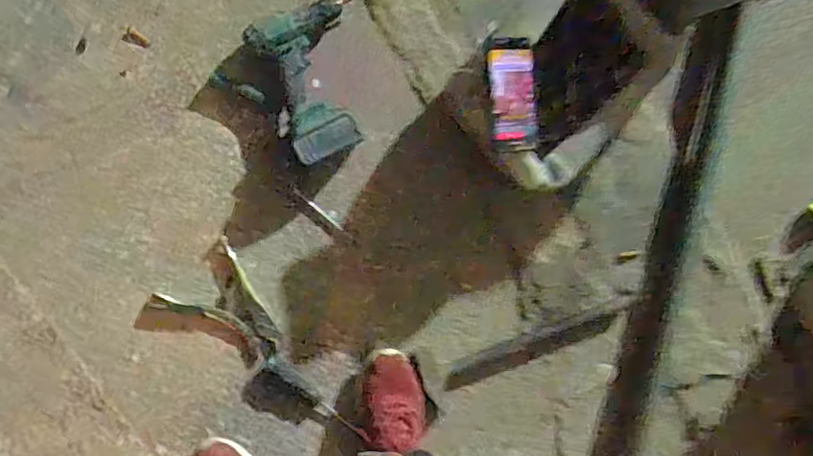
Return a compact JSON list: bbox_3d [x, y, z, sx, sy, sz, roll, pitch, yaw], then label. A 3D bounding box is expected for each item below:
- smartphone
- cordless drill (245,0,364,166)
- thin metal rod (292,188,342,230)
[{"bbox_3d":[0.156,-0.192,0.836,0.078,0.016,0.160,-8,93,-26],"label":"smartphone"},{"bbox_3d":[-0.134,-0.233,0.917,0.161,0.077,0.230,-22,99,-4],"label":"cordless drill"},{"bbox_3d":[-0.147,-0.029,0.968,0.104,0.008,0.010,42,88,-9],"label":"thin metal rod"}]

